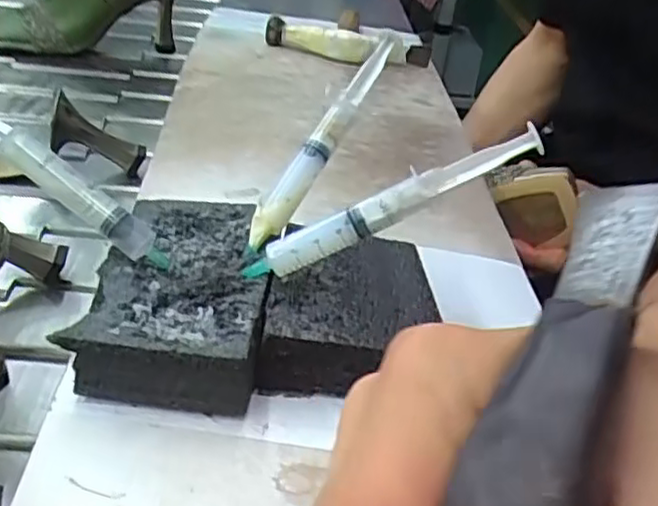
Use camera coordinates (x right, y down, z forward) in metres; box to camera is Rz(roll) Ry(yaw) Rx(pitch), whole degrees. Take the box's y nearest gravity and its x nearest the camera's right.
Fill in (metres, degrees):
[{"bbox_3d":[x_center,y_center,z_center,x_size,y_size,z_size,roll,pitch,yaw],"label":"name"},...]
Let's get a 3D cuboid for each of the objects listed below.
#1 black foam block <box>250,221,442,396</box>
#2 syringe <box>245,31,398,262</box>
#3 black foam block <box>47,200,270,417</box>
[{"bbox_3d":[0.010,0.027,0.355,0.078,0.035,0.094,8,35,-2],"label":"black foam block"},{"bbox_3d":[-0.005,-0.063,0.382,0.023,0.015,0.148,23,70,24],"label":"syringe"},{"bbox_3d":[-0.069,0.021,0.348,0.077,0.037,0.123,8,35,-1],"label":"black foam block"}]

